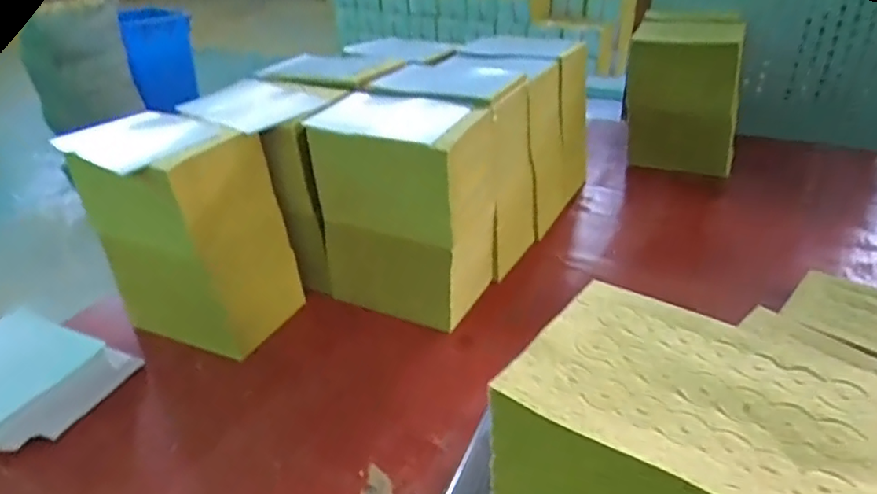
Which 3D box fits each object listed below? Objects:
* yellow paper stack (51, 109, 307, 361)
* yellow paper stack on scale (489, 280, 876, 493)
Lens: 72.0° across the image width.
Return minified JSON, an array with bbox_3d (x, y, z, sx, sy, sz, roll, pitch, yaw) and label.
[{"bbox_3d":[-0.272,-0.011,0.653,0.192,0.227,0.113,11,33,20],"label":"yellow paper stack"},{"bbox_3d":[0.128,0.115,0.299,0.175,0.109,0.131,17,36,29],"label":"yellow paper stack on scale"}]

